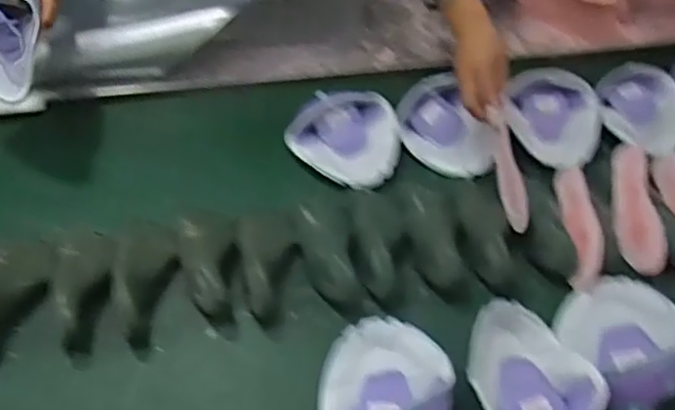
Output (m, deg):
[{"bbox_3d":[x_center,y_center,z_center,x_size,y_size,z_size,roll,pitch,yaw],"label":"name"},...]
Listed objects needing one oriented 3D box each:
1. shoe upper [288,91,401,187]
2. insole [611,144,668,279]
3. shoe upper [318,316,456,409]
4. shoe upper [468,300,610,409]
[{"bbox_3d":[0.017,-0.114,1.023,0.174,0.044,0.164,34,57,24],"label":"shoe upper"},{"bbox_3d":[0.435,0.003,0.941,0.019,0.065,0.196,12,65,-31],"label":"insole"},{"bbox_3d":[0.056,0.203,0.749,0.145,0.077,0.183,10,50,6],"label":"shoe upper"},{"bbox_3d":[0.219,0.204,0.754,0.143,0.065,0.174,-19,53,-17],"label":"shoe upper"}]

